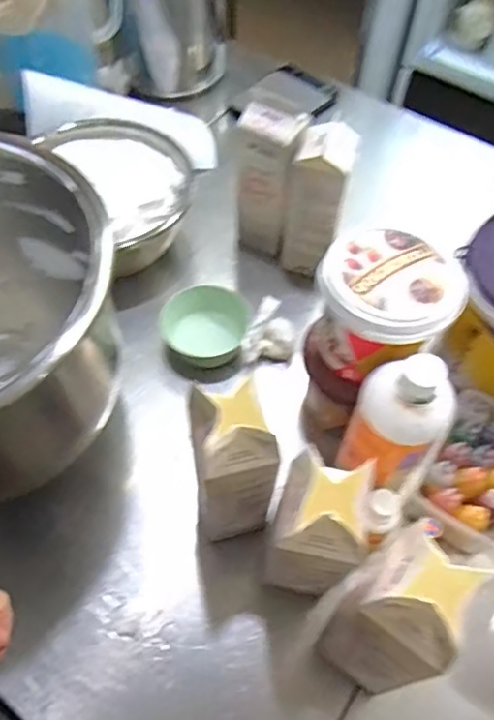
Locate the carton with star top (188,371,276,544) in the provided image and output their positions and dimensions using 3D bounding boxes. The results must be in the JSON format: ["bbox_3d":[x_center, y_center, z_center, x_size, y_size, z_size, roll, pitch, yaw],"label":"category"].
[{"bbox_3d":[-0.016,0.102,0.531,0.072,0.208,0.066,-18,60,-13],"label":"carton with star top"}]

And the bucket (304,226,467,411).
[{"bbox_3d":[0.128,-0.031,0.594,0.127,0.164,0.123,1,58,-1],"label":"bucket"}]

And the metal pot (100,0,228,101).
[{"bbox_3d":[-0.142,-0.640,1.061,0.253,0.208,0.205,-24,62,-16],"label":"metal pot"}]

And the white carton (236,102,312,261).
[{"bbox_3d":[0.026,-0.247,0.796,0.083,0.210,0.064,18,59,9],"label":"white carton"}]

